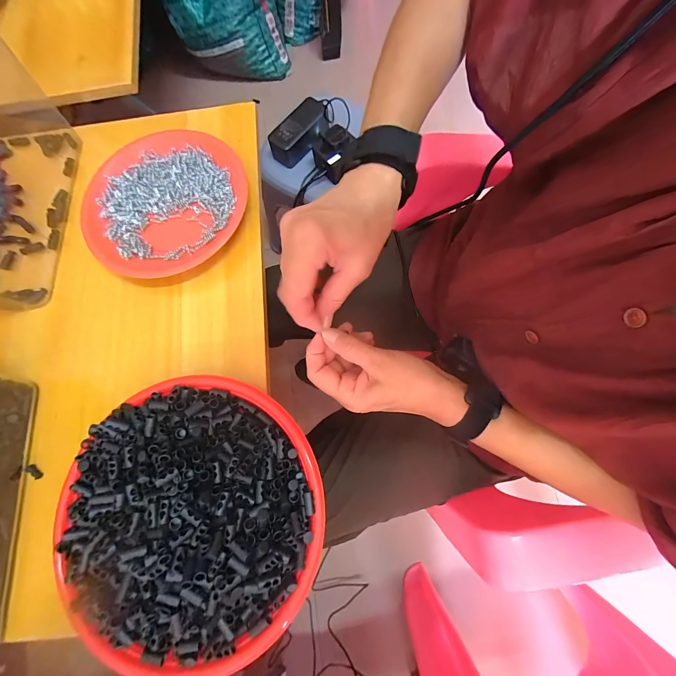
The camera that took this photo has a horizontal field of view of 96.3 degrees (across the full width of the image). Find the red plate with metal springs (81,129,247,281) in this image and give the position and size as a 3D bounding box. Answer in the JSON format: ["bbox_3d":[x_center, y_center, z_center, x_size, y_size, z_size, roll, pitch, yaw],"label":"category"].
[{"bbox_3d":[-0.205,-0.160,0.366,0.180,0.035,0.195,-1,76,4],"label":"red plate with metal springs"}]

